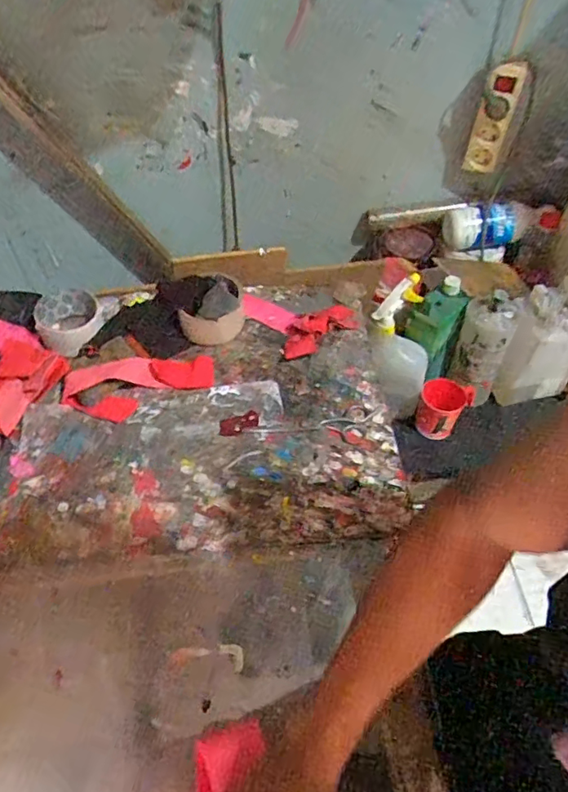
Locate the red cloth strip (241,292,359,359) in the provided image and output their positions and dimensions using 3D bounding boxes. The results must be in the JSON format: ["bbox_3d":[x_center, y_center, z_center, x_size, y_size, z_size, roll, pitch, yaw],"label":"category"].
[{"bbox_3d":[0.015,-0.116,0.750,0.106,0.022,0.141,-32,58,-21],"label":"red cloth strip"}]

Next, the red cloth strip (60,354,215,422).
[{"bbox_3d":[-0.180,-0.019,0.682,0.182,0.023,0.068,-16,54,-10],"label":"red cloth strip"}]

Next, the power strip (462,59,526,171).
[{"bbox_3d":[0.315,-0.411,0.823,0.052,0.221,0.031,13,81,11],"label":"power strip"}]

